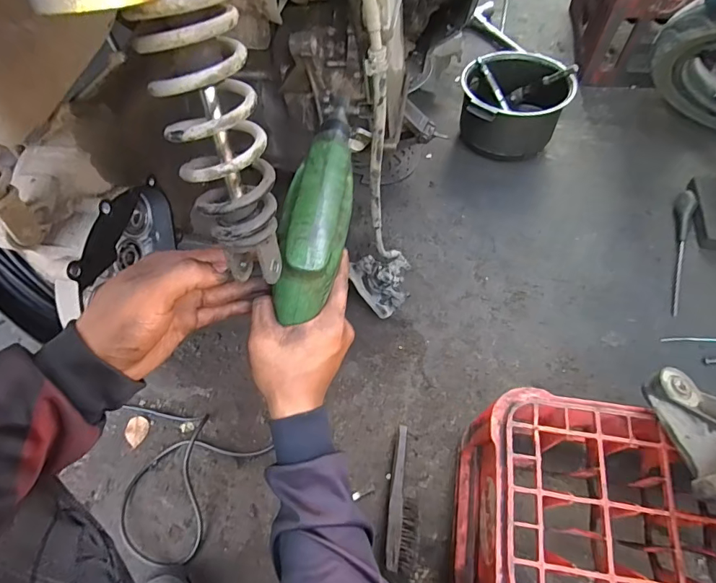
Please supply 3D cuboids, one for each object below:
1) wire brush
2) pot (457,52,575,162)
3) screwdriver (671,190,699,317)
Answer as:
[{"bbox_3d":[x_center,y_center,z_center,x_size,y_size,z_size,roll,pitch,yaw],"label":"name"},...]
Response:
[{"bbox_3d":[0.071,0.311,0.664,0.042,0.033,0.198,4,60,6],"label":"wire brush"},{"bbox_3d":[0.351,-0.423,1.008,0.225,0.149,0.233,-1,58,2],"label":"pot"},{"bbox_3d":[0.656,-0.088,0.880,0.035,0.029,0.302,18,63,13],"label":"screwdriver"}]

